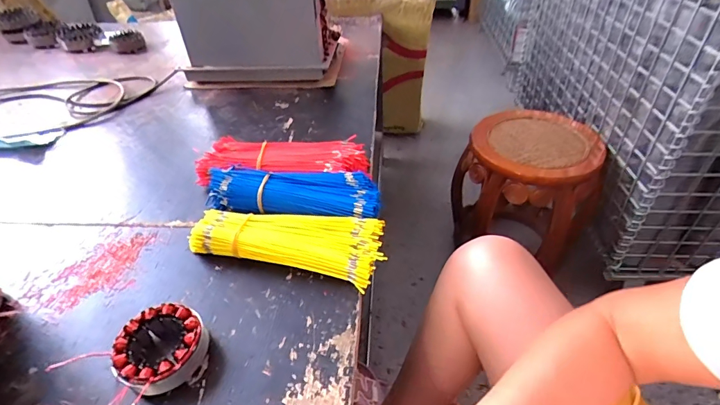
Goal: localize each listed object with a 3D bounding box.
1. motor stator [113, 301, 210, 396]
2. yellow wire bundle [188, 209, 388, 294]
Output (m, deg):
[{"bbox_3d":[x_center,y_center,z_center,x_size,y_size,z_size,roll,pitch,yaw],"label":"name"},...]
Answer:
[{"bbox_3d":[-0.209,0.154,0.422,0.083,0.040,0.086,-1,41,1],"label":"motor stator"},{"bbox_3d":[-0.091,0.049,0.528,0.245,0.043,0.089,8,42,11],"label":"yellow wire bundle"}]

